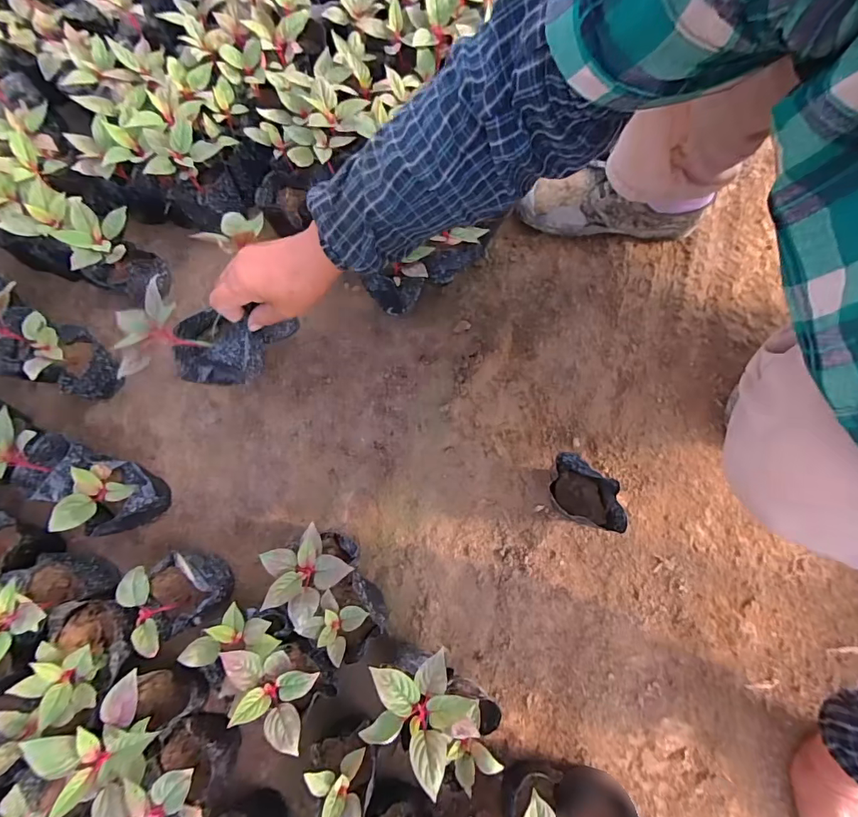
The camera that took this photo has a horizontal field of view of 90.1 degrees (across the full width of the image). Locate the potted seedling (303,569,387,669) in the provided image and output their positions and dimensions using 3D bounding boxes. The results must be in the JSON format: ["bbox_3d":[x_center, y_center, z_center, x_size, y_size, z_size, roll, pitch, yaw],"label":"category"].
[{"bbox_3d":[-0.079,0.216,0.448,0.065,0.094,0.060,43,79,11],"label":"potted seedling"}]

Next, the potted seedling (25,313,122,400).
[{"bbox_3d":[-0.421,-0.057,0.511,0.062,0.111,0.062,36,78,9],"label":"potted seedling"}]

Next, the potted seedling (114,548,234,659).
[{"bbox_3d":[-0.259,0.189,0.438,0.073,0.124,0.067,0,75,0],"label":"potted seedling"}]

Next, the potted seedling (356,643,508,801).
[{"bbox_3d":[-0.001,0.289,0.416,0.095,0.117,0.121,-40,79,-11],"label":"potted seedling"}]

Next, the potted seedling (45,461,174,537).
[{"bbox_3d":[-0.335,0.095,0.462,0.059,0.119,0.058,-36,78,-10],"label":"potted seedling"}]

